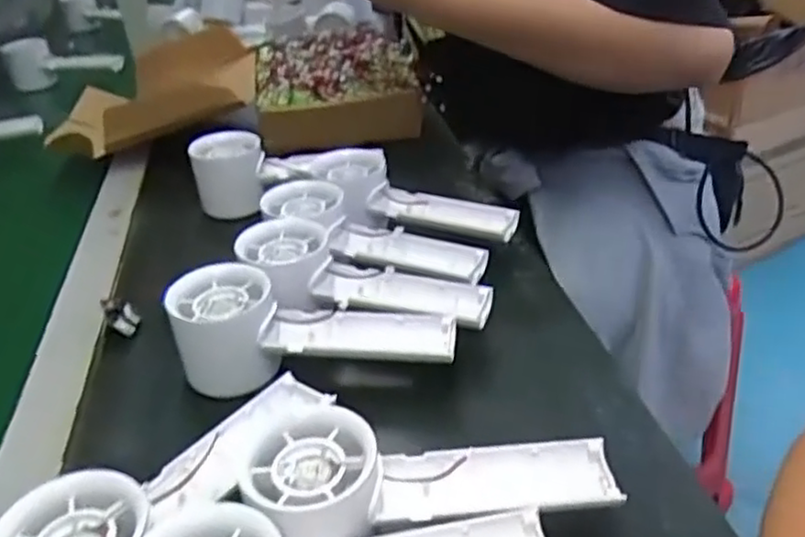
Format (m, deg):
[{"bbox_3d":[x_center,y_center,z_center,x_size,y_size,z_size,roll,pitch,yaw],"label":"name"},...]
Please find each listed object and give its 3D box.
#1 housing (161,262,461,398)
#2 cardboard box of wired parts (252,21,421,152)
[{"bbox_3d":[-0.050,0.033,0.403,0.157,0.053,0.060,-3,33,0],"label":"housing"},{"bbox_3d":[-0.071,-0.195,0.745,0.166,0.071,0.188,-4,33,-2],"label":"cardboard box of wired parts"}]

